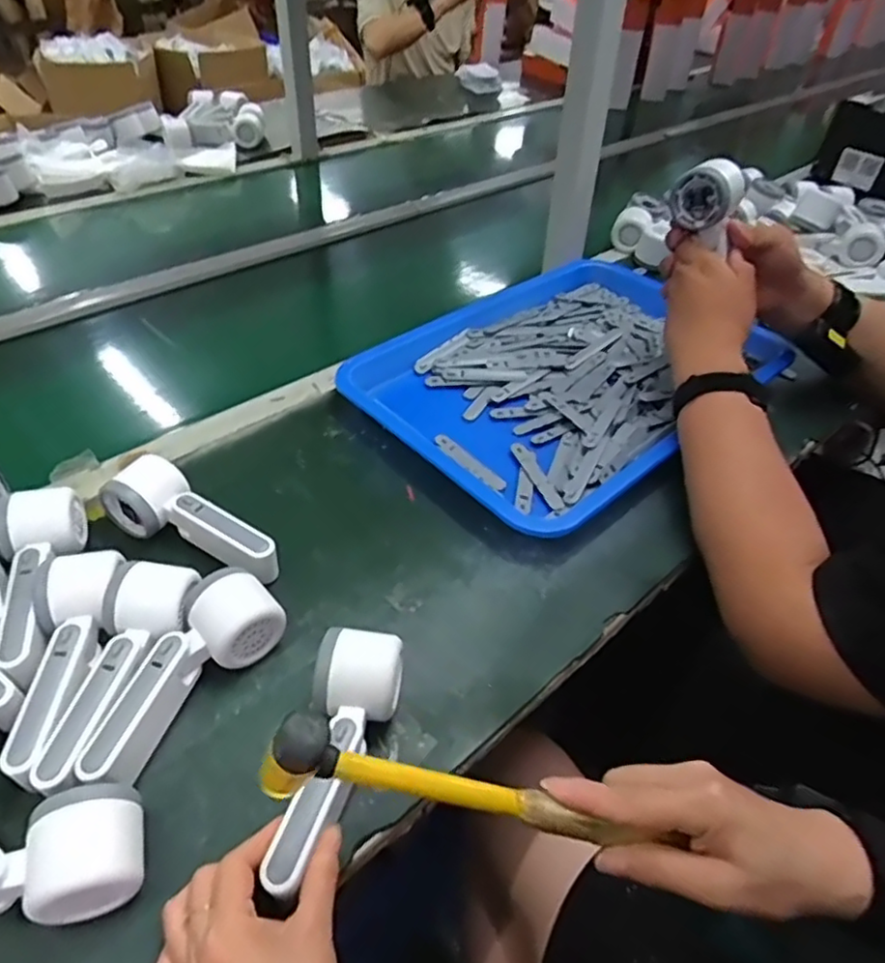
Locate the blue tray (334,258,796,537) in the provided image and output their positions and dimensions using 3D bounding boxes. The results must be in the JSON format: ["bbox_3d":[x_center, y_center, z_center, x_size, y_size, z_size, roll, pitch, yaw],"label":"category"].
[{"bbox_3d":[0.141,-0.125,0.753,0.464,0.042,0.343,-31,53,-30],"label":"blue tray"}]

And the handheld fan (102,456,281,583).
[{"bbox_3d":[-0.210,0.032,0.554,0.169,0.050,0.051,20,46,17],"label":"handheld fan"}]

